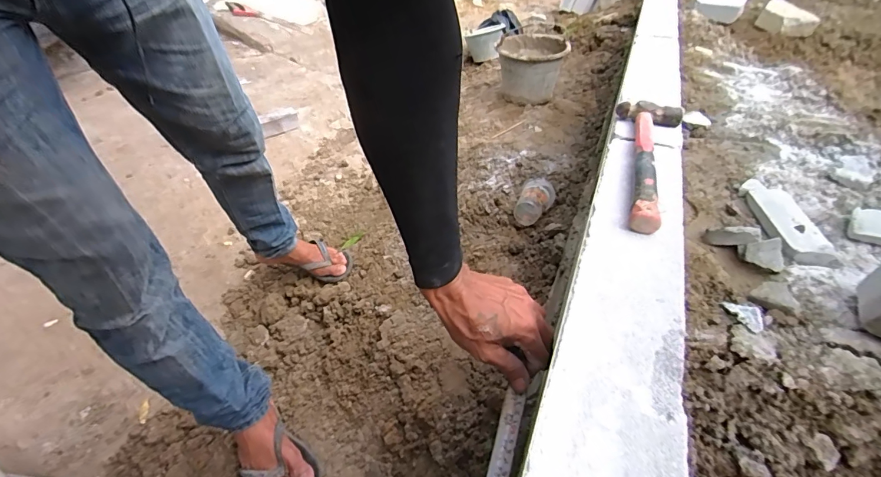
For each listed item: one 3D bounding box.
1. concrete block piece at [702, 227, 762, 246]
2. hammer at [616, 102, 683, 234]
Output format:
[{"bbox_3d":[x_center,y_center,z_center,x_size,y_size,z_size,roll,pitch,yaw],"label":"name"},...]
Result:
[{"bbox_3d":[0.569,-0.003,0.794,0.090,0.032,0.035,-4,36,31],"label":"concrete block piece"},{"bbox_3d":[0.265,-0.109,0.529,0.083,0.027,0.298,16,44,17],"label":"hammer"}]

